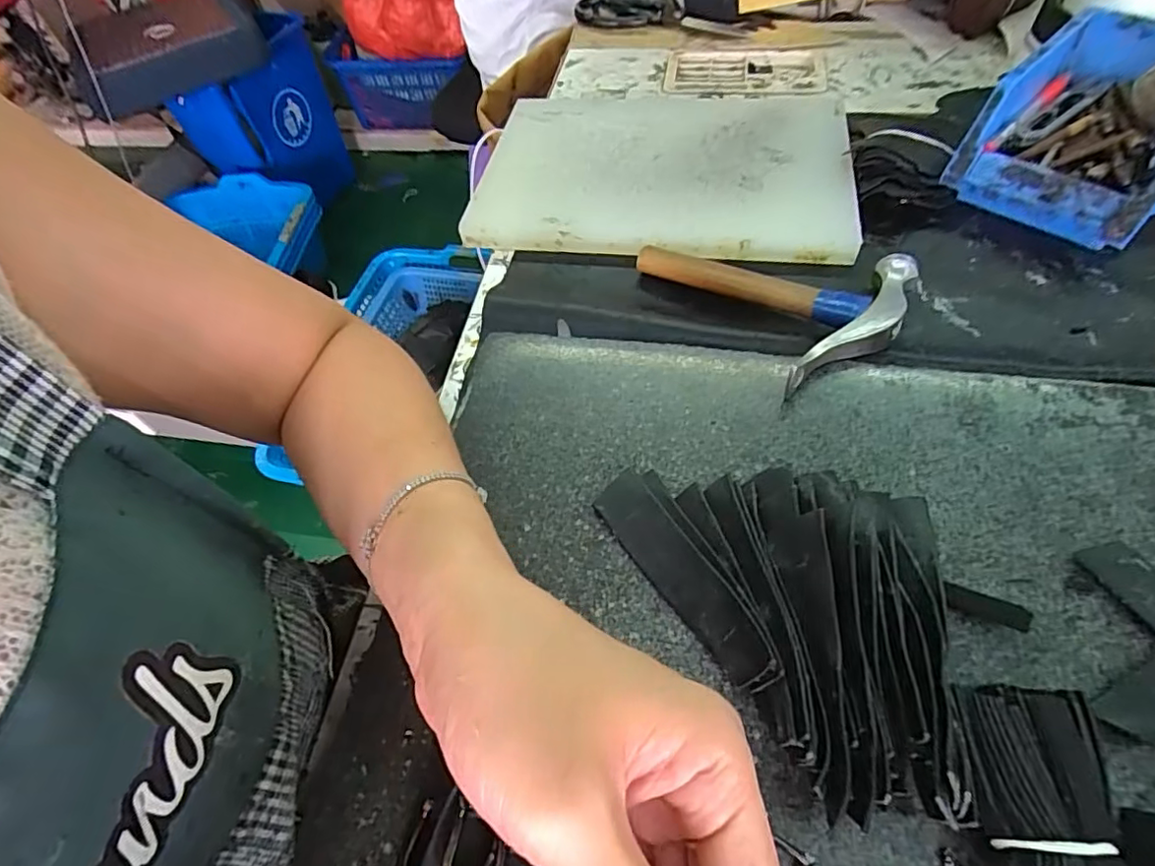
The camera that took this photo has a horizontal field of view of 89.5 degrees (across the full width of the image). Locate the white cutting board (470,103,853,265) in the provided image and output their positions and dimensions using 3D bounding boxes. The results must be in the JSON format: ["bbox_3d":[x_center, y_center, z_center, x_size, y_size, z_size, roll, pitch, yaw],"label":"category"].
[{"bbox_3d":[0.068,-0.222,0.486,0.297,0.025,0.202,9,57,11],"label":"white cutting board"}]

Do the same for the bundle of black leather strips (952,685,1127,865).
[{"bbox_3d":[0.162,0.141,0.200,0.045,0.033,0.094,0,55,6],"label":"bundle of black leather strips"}]

